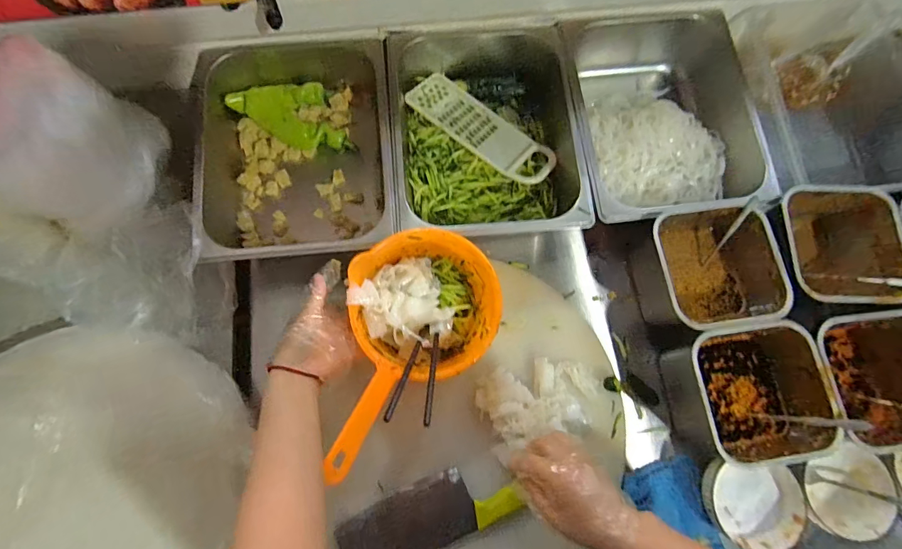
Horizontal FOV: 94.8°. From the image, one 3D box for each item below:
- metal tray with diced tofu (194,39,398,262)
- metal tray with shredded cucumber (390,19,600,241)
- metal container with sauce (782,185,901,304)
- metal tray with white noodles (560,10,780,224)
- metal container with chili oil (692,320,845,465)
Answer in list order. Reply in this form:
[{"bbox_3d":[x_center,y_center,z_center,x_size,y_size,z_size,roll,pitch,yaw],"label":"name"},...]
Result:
[{"bbox_3d":[-0.232,-0.174,0.633,0.293,0.128,0.332,-7,77,-3],"label":"metal tray with diced tofu"},{"bbox_3d":[0.045,-0.213,0.629,0.261,0.095,0.336,-5,77,-2],"label":"metal tray with shredded cucumber"},{"bbox_3d":[0.527,-0.037,0.580,0.182,0.087,0.164,4,76,0],"label":"metal container with sauce"},{"bbox_3d":[0.304,-0.245,0.643,0.257,0.097,0.346,-8,77,-3],"label":"metal tray with white noodles"},{"bbox_3d":[0.376,0.147,0.526,0.160,0.082,0.156,-8,77,-3],"label":"metal container with chili oil"}]

